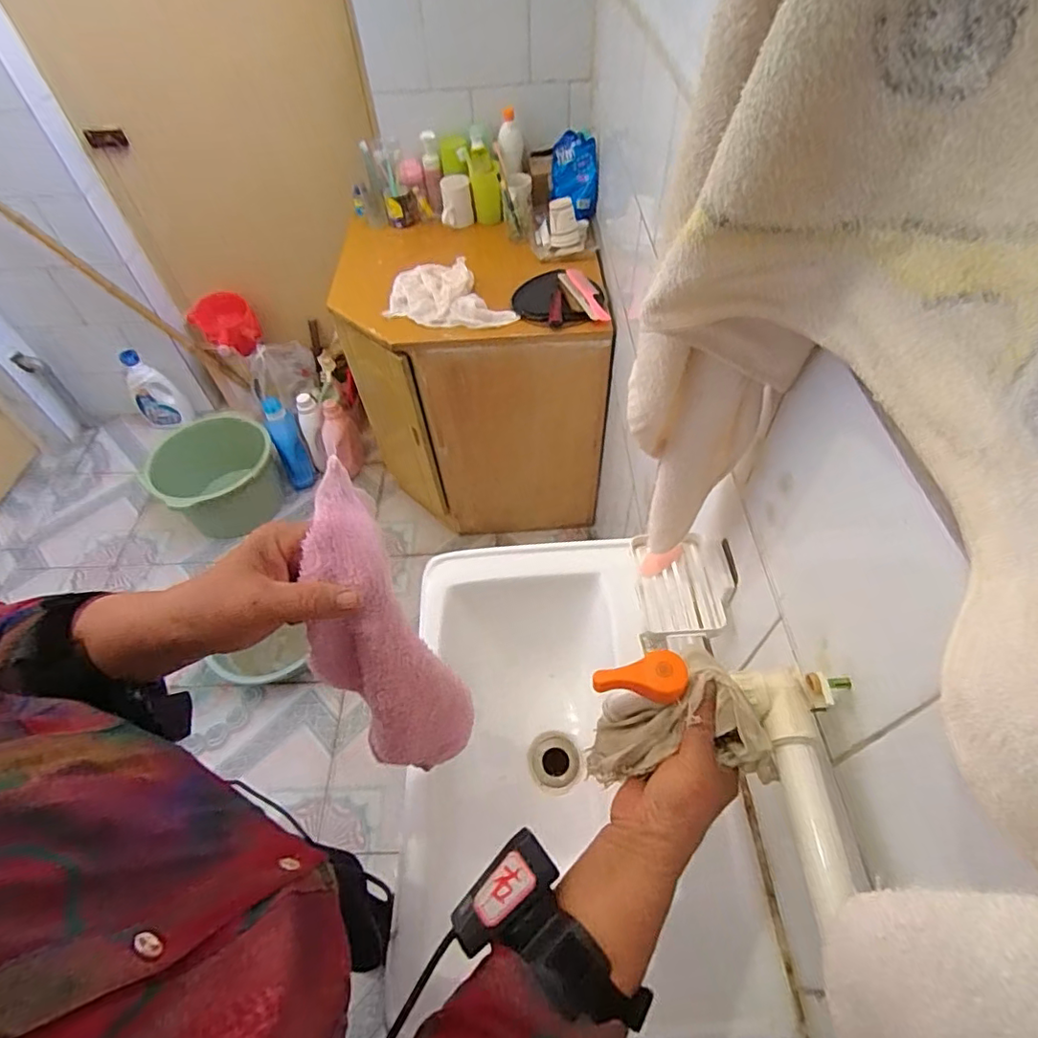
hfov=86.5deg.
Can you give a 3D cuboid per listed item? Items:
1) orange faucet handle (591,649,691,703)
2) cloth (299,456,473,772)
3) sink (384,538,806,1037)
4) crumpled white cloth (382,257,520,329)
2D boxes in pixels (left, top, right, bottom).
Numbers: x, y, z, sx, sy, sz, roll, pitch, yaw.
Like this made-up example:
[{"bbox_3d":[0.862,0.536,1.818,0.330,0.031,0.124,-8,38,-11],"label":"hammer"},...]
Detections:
[{"bbox_3d":[0.080,0.107,0.363,0.057,0.019,0.029,-12,53,-6],"label":"orange faucet handle"},{"bbox_3d":[-0.096,0.101,0.401,0.075,0.279,0.069,-22,38,-13],"label":"cloth"},{"bbox_3d":[0.049,0.279,0.663,0.359,0.152,0.509,-3,52,1],"label":"sink"},{"bbox_3d":[-0.146,-0.502,1.261,0.305,0.056,0.183,21,56,18],"label":"crumpled white cloth"}]

